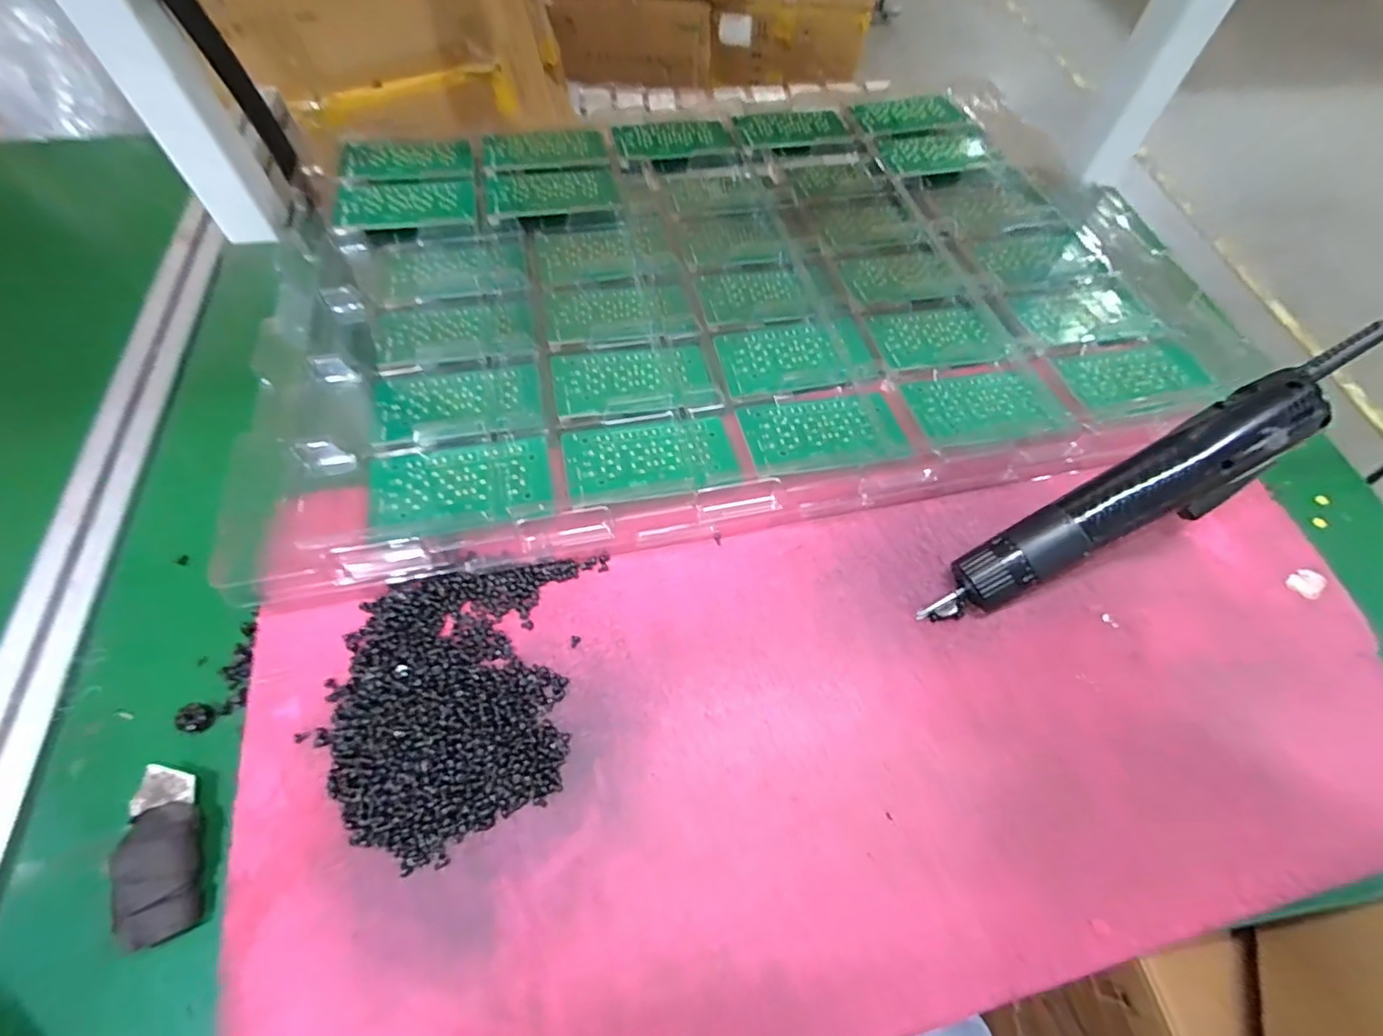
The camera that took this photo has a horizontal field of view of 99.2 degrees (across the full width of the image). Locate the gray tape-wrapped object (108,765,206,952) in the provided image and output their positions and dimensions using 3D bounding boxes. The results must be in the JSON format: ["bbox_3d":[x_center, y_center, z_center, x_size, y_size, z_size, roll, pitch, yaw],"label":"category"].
[{"bbox_3d":[-0.242,0.152,0.268,0.027,0.017,0.071,-15,63,-8],"label":"gray tape-wrapped object"}]

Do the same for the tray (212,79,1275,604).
[{"bbox_3d":[0.035,-0.196,0.455,0.655,0.028,0.414,-12,62,-7],"label":"tray"}]

